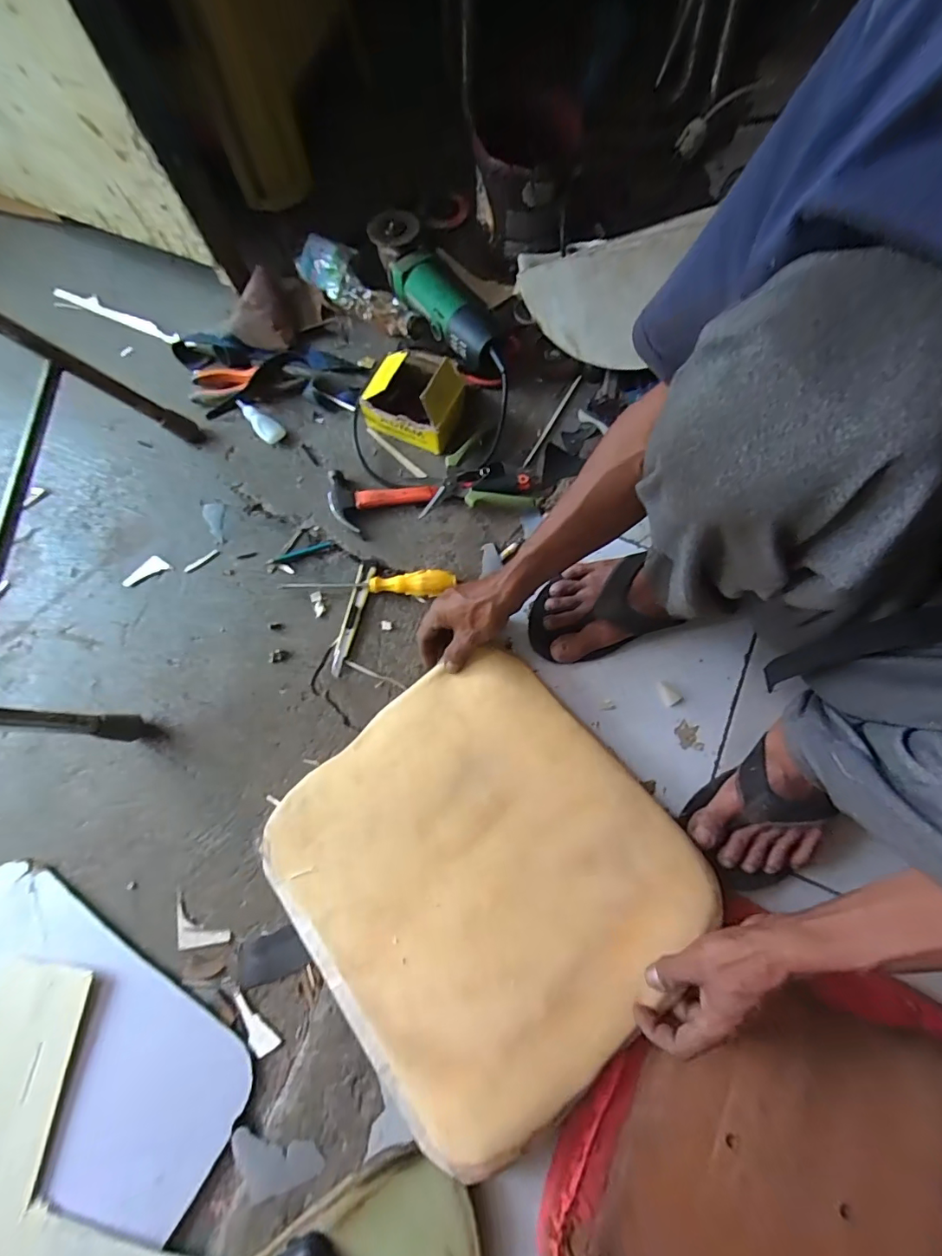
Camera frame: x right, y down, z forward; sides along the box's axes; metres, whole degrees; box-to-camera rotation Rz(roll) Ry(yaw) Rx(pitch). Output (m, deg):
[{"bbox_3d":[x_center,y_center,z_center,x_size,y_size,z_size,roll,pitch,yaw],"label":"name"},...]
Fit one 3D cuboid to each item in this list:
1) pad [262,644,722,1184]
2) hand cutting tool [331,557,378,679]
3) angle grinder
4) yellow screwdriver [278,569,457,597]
[{"bbox_3d":[0.005,0.238,0.497,0.368,0.053,0.364,-43,77,-11],"label":"pad"},{"bbox_3d":[-0.149,-0.017,0.620,0.022,0.011,0.154,12,74,4],"label":"hand cutting tool"},{"bbox_3d":[-0.036,-0.465,0.700,0.087,0.098,0.265,-36,76,-10],"label":"angle grinder"},{"bbox_3d":[-0.131,-0.055,0.619,0.219,0.023,0.031,-2,73,0],"label":"yellow screwdriver"}]

